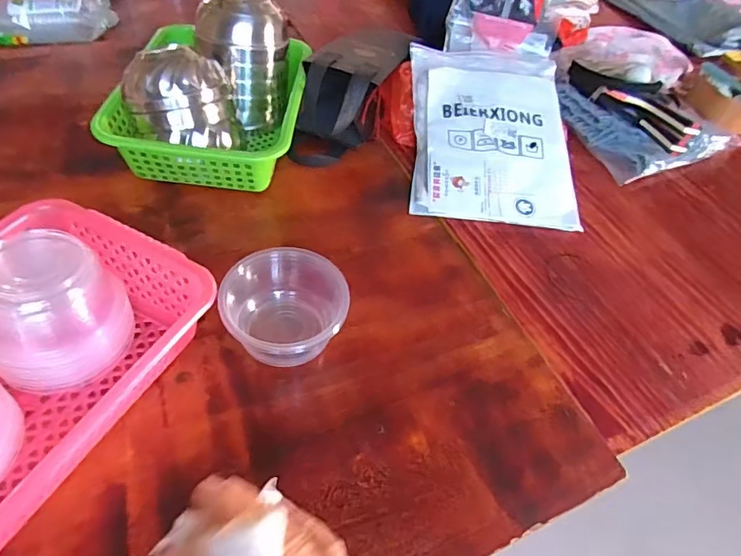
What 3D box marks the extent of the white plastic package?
[{"bbox_3d":[0.170,-0.209,0.704,0.218,0.020,0.299,5,65,-4],"label":"white plastic package"}]

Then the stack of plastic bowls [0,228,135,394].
[{"bbox_3d":[-0.271,0.029,0.422,0.094,0.108,0.099,9,49,2],"label":"stack of plastic bowls"}]

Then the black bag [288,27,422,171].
[{"bbox_3d":[-0.035,-0.265,0.713,0.109,0.096,0.239,19,50,11],"label":"black bag"}]

